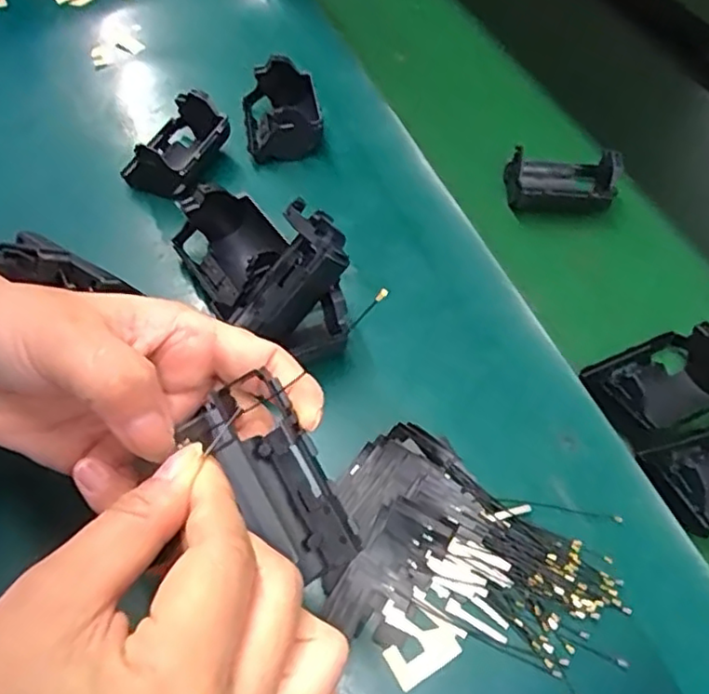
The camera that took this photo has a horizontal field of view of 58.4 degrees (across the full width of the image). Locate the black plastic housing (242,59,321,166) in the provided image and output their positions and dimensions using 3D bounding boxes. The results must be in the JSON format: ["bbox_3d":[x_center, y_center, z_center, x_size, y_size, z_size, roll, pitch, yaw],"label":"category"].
[{"bbox_3d":[-0.053,-0.169,0.453,0.050,0.038,0.071,-8,54,-8],"label":"black plastic housing"}]

